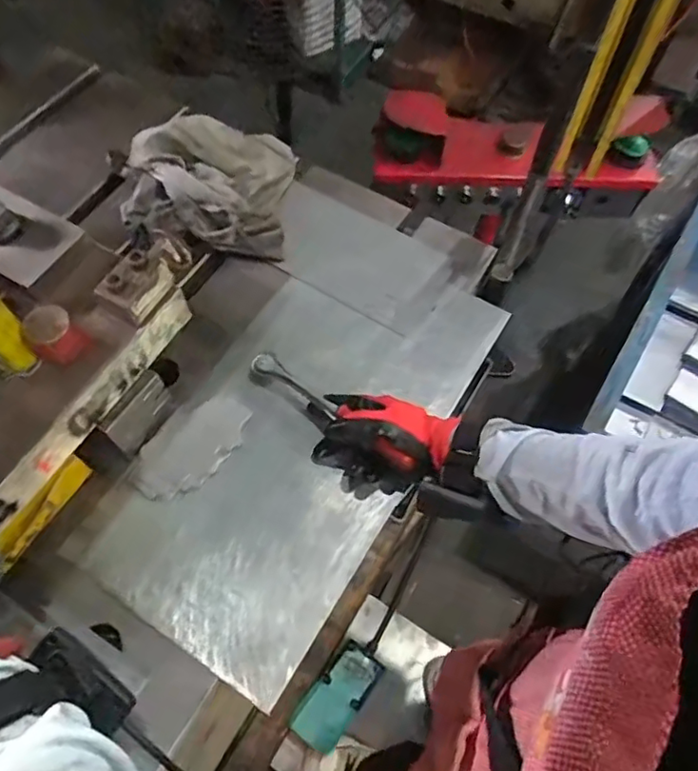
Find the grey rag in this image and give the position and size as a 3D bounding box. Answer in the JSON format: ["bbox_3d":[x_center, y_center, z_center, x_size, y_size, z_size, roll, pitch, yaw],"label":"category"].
[{"bbox_3d":[-0.188,-0.267,0.763,0.225,0.067,0.186,7,63,5],"label":"grey rag"}]

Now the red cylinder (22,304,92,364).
[{"bbox_3d":[-0.259,-0.046,0.521,0.042,0.047,0.031,-39,68,-17],"label":"red cylinder"}]

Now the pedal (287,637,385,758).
[{"bbox_3d":[-0.010,0.611,1.187,0.099,0.049,0.239,35,46,17],"label":"pedal"}]

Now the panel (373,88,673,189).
[{"bbox_3d":[0.331,-0.480,1.131,0.561,0.165,0.112,3,63,3],"label":"panel"}]

